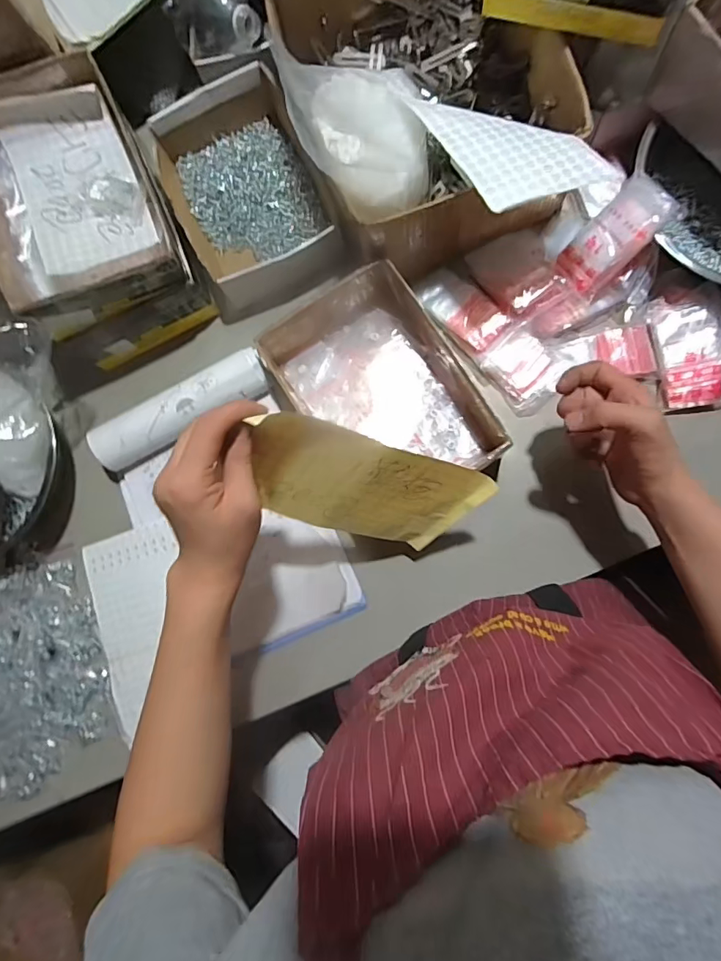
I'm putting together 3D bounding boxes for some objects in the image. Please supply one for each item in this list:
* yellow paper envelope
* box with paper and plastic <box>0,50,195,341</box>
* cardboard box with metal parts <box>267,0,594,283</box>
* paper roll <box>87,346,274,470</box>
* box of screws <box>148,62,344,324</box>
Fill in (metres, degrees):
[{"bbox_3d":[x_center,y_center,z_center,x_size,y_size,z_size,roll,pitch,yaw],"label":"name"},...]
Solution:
[{"bbox_3d":[0.002,0.008,0.425,0.218,0.114,0.010,18,41,-26],"label":"yellow paper envelope"},{"bbox_3d":[-0.315,-0.305,0.528,0.178,0.085,0.254,-24,81,4],"label":"box with paper and plastic"},{"bbox_3d":[0.066,-0.418,0.532,0.266,0.099,0.319,-22,81,5],"label":"cardboard box with metal parts"},{"bbox_3d":[-0.210,-0.080,0.570,0.223,0.045,0.058,-26,81,4],"label":"paper roll"},{"bbox_3d":[-0.142,-0.352,0.599,0.175,0.070,0.259,-24,81,4],"label":"box of screws"}]

